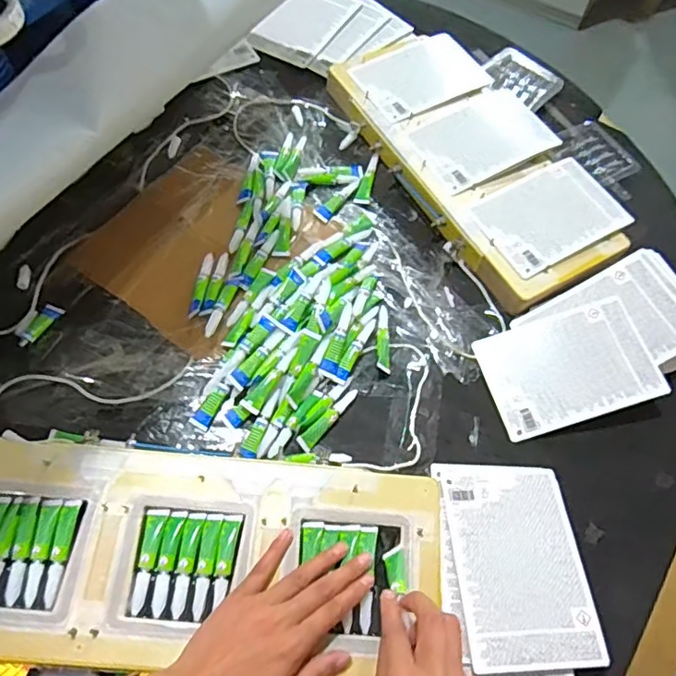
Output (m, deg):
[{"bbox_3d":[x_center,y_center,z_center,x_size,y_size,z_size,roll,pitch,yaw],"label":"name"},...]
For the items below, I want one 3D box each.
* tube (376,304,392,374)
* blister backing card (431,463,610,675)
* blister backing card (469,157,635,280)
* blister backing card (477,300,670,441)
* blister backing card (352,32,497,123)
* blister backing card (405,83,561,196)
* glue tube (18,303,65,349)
[{"bbox_3d":[0.049,0.000,0.606,0.015,0.008,0.081,0,63,-4],"label":"tube"},{"bbox_3d":[0.161,0.198,0.504,0.116,0.006,0.176,-2,55,-6],"label":"blister backing card"},{"bbox_3d":[0.248,-0.145,0.656,0.163,0.006,0.112,-28,68,-12],"label":"blister backing card"},{"bbox_3d":[0.244,0.030,0.592,0.171,0.005,0.115,-18,66,2],"label":"blister backing card"},{"bbox_3d":[0.115,-0.352,0.751,0.170,0.007,0.114,-31,71,-18],"label":"blister backing card"},{"bbox_3d":[0.183,-0.259,0.705,0.170,0.009,0.124,-27,66,-17],"label":"blister backing card"},{"bbox_3d":[-0.313,-0.013,0.584,0.019,0.008,0.054,30,65,11],"label":"glue tube"}]

